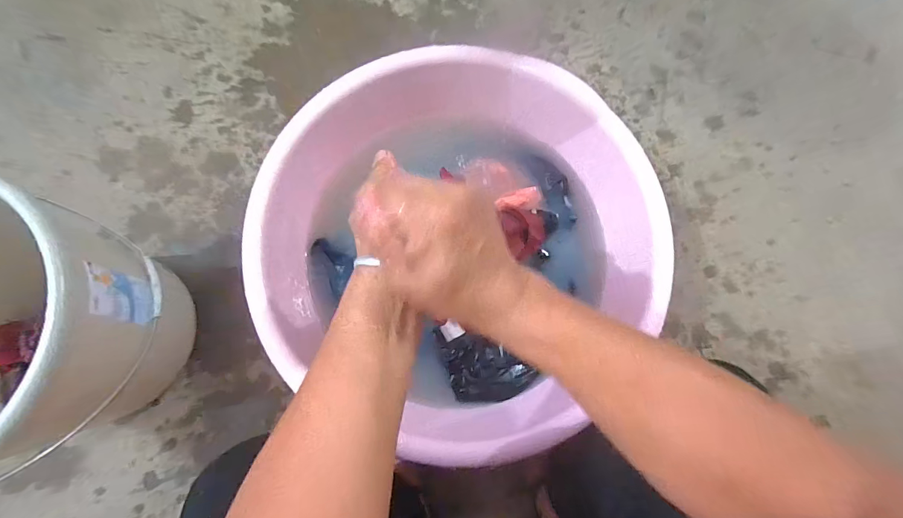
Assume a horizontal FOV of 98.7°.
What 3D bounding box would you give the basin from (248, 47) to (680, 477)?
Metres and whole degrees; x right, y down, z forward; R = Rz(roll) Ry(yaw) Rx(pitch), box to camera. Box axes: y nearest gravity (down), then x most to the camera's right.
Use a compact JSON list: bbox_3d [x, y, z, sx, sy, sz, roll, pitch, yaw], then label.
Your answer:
[{"bbox_3d":[0.017,-0.024,0.599,0.563,0.184,0.530,0,80,0],"label":"basin"}]

